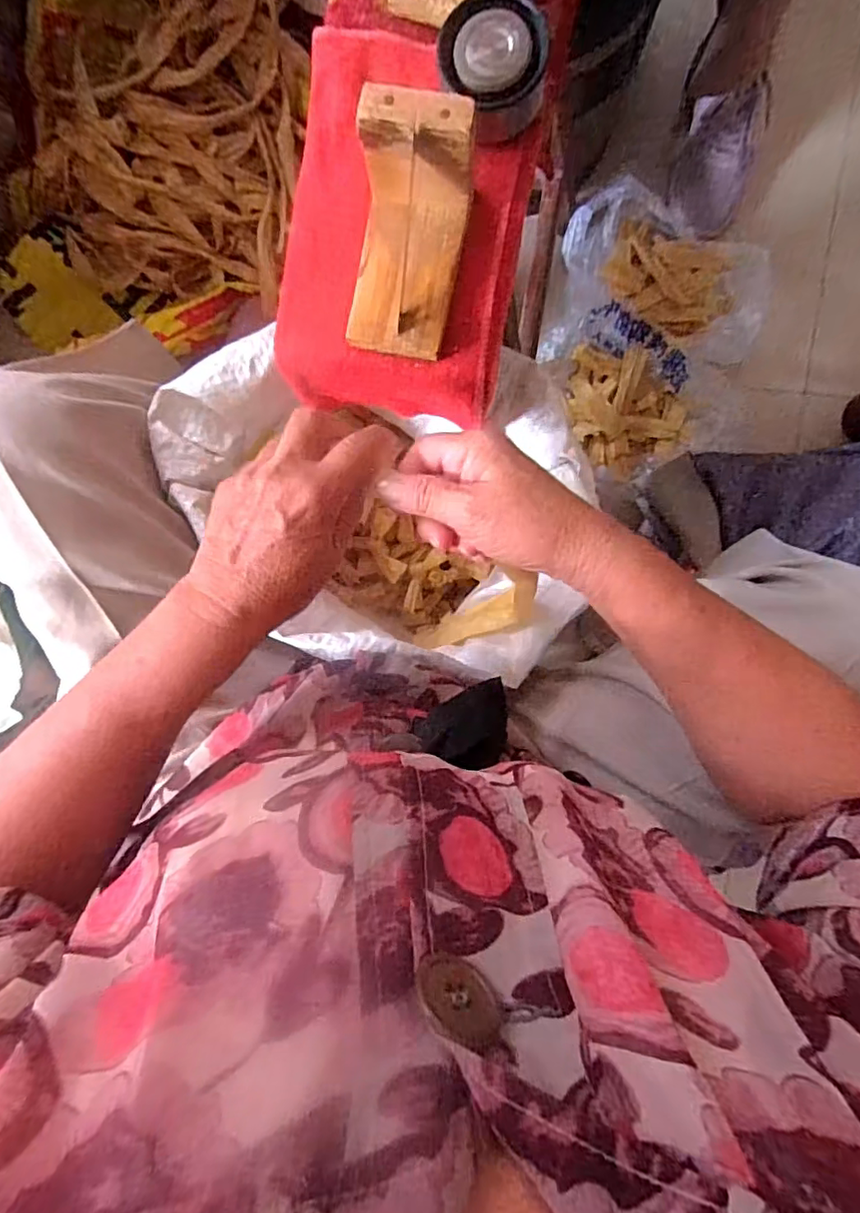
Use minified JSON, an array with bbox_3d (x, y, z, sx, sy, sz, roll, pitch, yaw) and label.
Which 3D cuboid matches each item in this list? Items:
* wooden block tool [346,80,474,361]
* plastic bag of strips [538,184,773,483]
[{"bbox_3d":[-0.014,-0.210,0.327,0.064,0.070,0.106,12,96,6],"label":"wooden block tool"},{"bbox_3d":[0.277,-0.336,0.727,0.272,0.098,0.306,20,97,5],"label":"plastic bag of strips"}]

